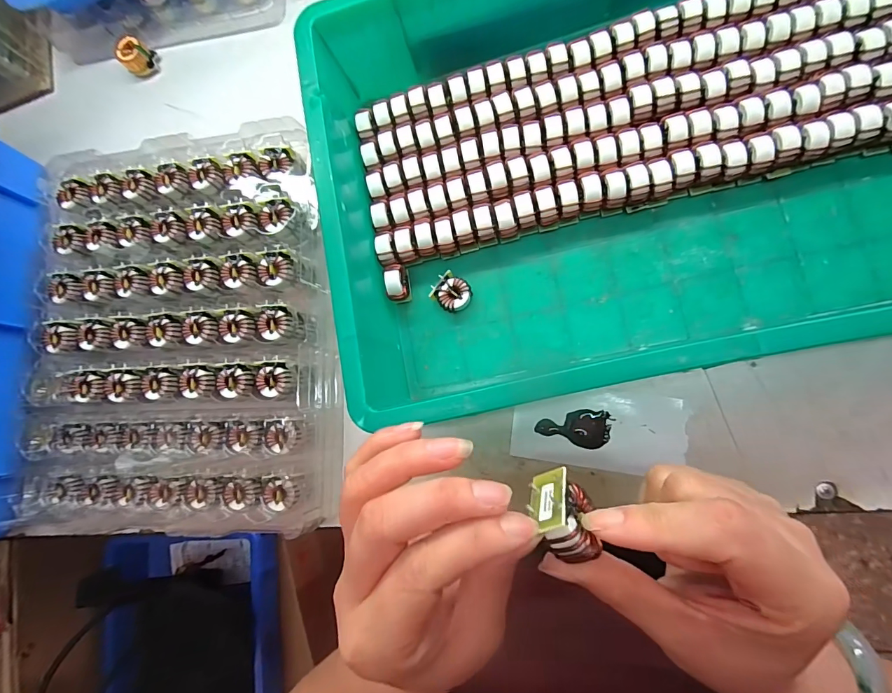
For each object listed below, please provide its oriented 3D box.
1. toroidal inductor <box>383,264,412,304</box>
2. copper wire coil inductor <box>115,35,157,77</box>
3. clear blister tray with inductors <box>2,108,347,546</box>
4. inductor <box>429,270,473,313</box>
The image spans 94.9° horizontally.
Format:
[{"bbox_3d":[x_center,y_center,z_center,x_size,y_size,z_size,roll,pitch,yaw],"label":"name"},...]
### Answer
[{"bbox_3d":[-0.036,-0.048,0.311,0.015,0.027,0.026,-6,83,11],"label":"toroidal inductor"},{"bbox_3d":[-0.296,-0.276,0.389,0.029,0.019,0.029,-1,84,11],"label":"copper wire coil inductor"},{"bbox_3d":[-0.214,-0.015,0.319,0.262,0.025,0.304,-4,83,11],"label":"clear blister tray with inductors"},{"bbox_3d":[0.005,-0.040,0.308,0.028,0.009,0.025,37,92,13],"label":"inductor"}]

